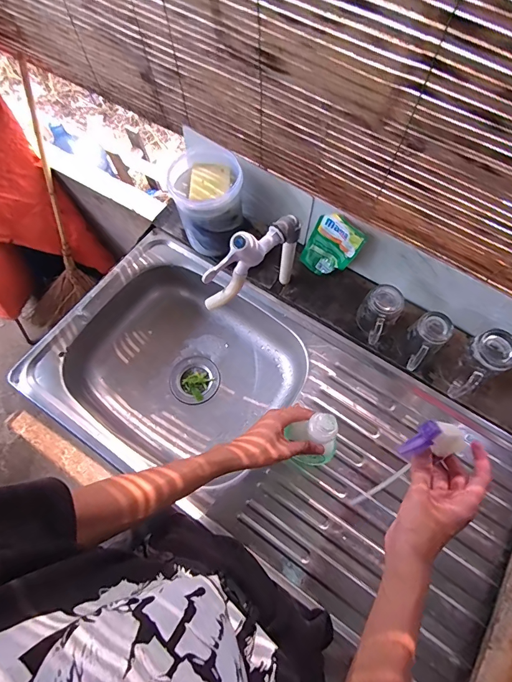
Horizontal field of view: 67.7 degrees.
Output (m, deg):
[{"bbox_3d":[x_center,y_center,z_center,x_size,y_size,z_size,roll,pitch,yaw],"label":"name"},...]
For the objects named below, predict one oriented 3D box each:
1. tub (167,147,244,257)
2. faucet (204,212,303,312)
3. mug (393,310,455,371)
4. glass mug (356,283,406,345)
[{"bbox_3d":[-0.093,-0.277,0.758,0.127,0.158,0.134,0,69,1],"label":"tub"},{"bbox_3d":[-0.004,-0.123,0.584,0.174,0.161,0.048,-34,72,-12],"label":"faucet"},{"bbox_3d":[0.288,0.004,0.682,0.080,0.116,0.070,-40,73,-13],"label":"mug"},{"bbox_3d":[0.218,-0.048,0.695,0.068,0.079,0.083,38,74,15],"label":"glass mug"}]

